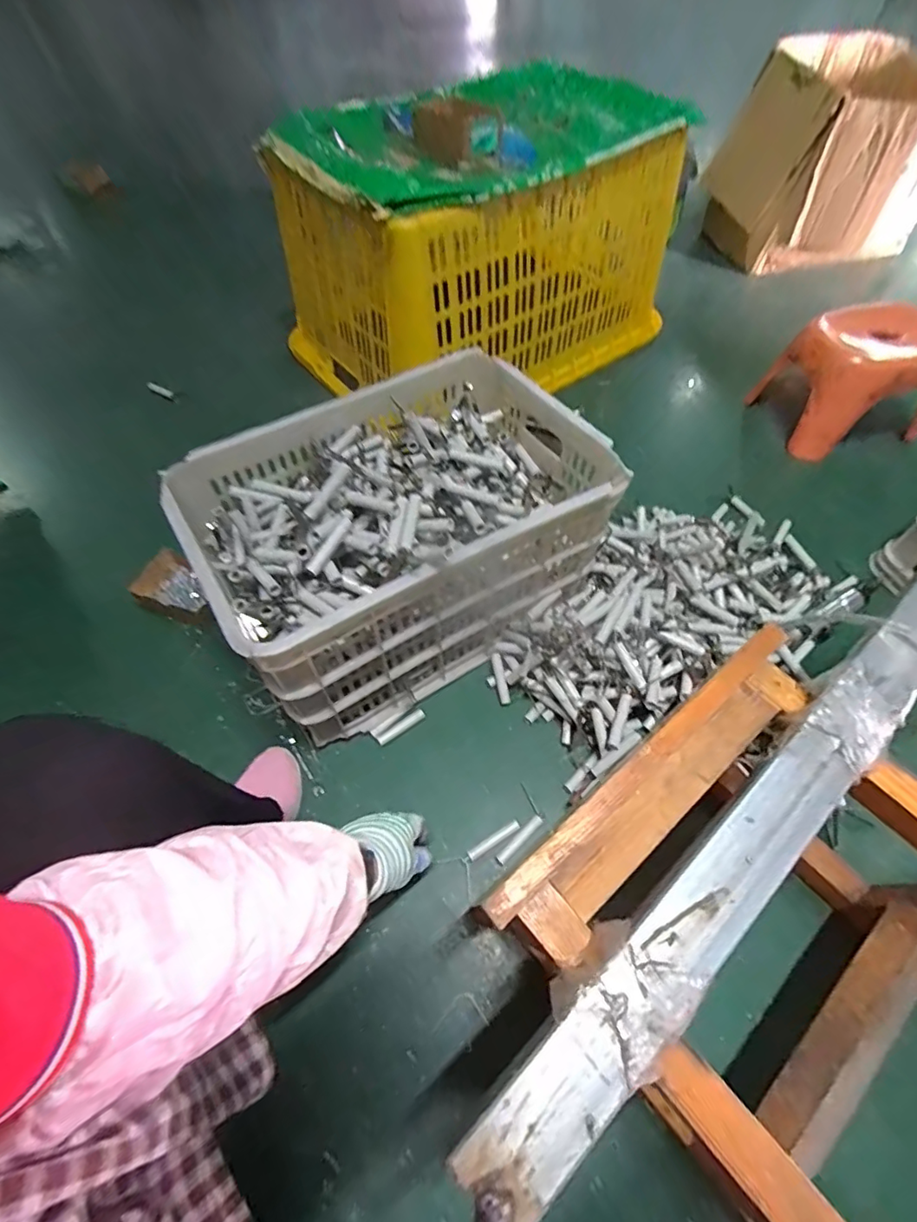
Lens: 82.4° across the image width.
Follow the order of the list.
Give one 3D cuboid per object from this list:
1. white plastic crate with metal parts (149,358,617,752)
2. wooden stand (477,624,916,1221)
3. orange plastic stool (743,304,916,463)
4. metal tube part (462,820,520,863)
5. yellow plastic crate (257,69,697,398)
[{"bbox_3d":[-0.077,-0.114,0.782,0.522,0.295,0.358,-30,62,-16],"label":"white plastic crate with metal parts"},{"bbox_3d":[0.296,0.312,0.505,0.359,0.292,0.397,-41,65,-21],"label":"wooden stand"},{"bbox_3d":[0.828,-0.477,1.090,0.303,0.199,0.222,-9,58,-4],"label":"orange plastic stool"},{"bbox_3d":[0.043,0.301,0.685,0.083,0.008,0.013,-28,61,-15],"label":"metal tube part"},{"bbox_3d":[0.032,-0.834,1.195,0.809,0.436,0.591,-31,62,-17],"label":"yellow plastic crate"}]

